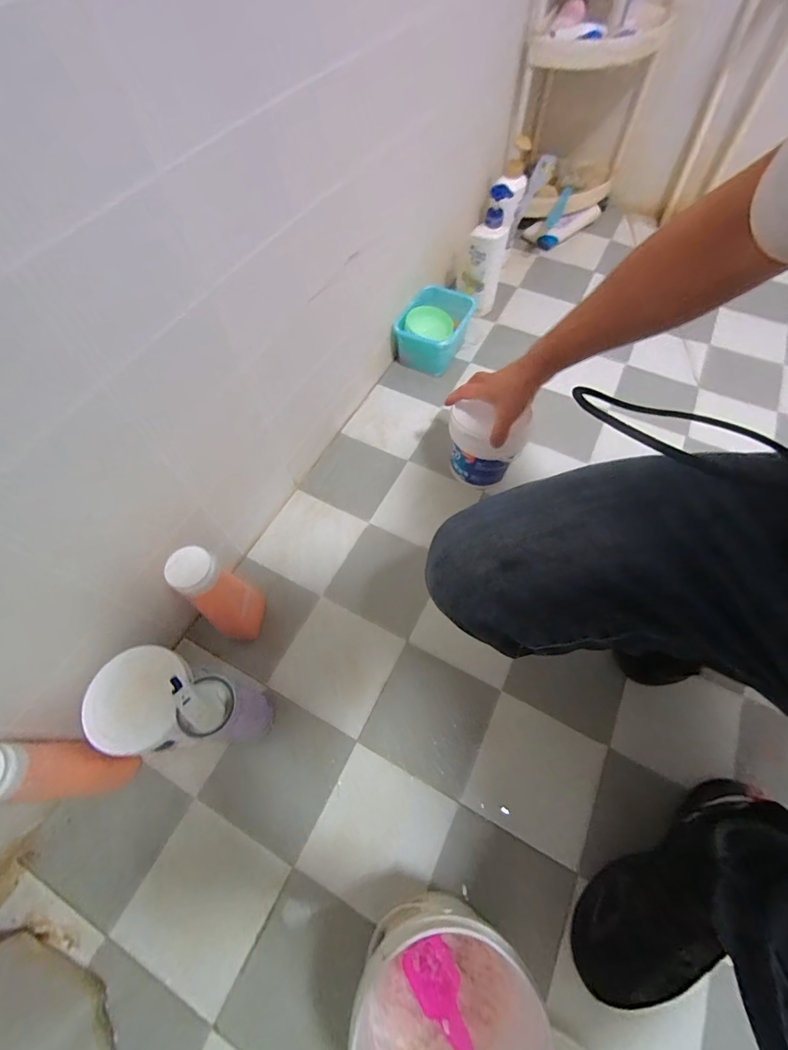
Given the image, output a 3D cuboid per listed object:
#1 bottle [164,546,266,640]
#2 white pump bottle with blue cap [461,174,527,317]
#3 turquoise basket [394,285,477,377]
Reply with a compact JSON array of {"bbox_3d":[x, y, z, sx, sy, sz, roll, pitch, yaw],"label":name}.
[{"bbox_3d":[-0.220,0.095,0.547,0.055,0.215,0.070,30,65,14],"label":"bottle"},{"bbox_3d":[0.199,-0.569,0.895,0.070,0.260,0.064,-34,69,-14],"label":"white pump bottle with blue cap"},{"bbox_3d":[0.088,-0.420,0.904,0.129,0.095,0.174,21,63,10],"label":"turquoise basket"}]

